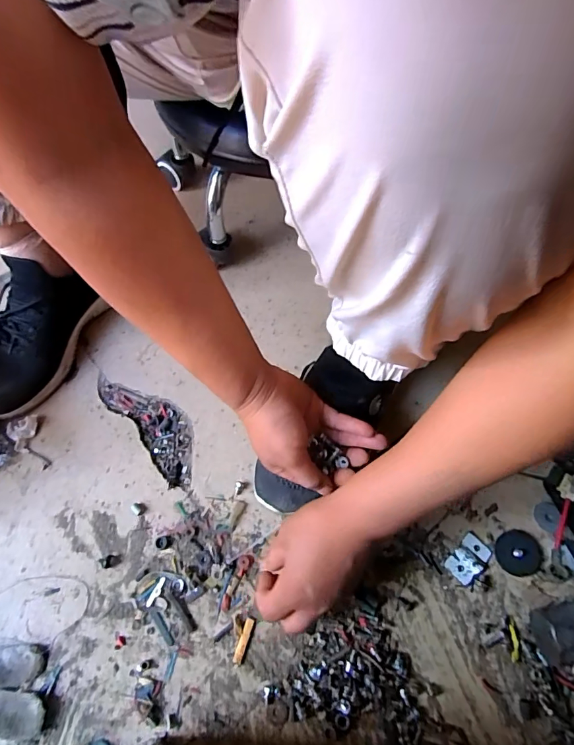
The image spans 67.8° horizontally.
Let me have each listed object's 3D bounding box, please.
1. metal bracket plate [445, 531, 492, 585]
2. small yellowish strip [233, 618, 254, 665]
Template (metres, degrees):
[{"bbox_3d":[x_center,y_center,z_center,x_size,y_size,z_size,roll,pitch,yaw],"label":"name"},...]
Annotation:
[{"bbox_3d":[0.175,0.179,0.412,0.044,0.010,0.028,-40,69,-20],"label":"metal bracket plate"},{"bbox_3d":[-0.039,0.242,0.385,0.008,0.004,0.036,18,63,8],"label":"small yellowish strip"}]

